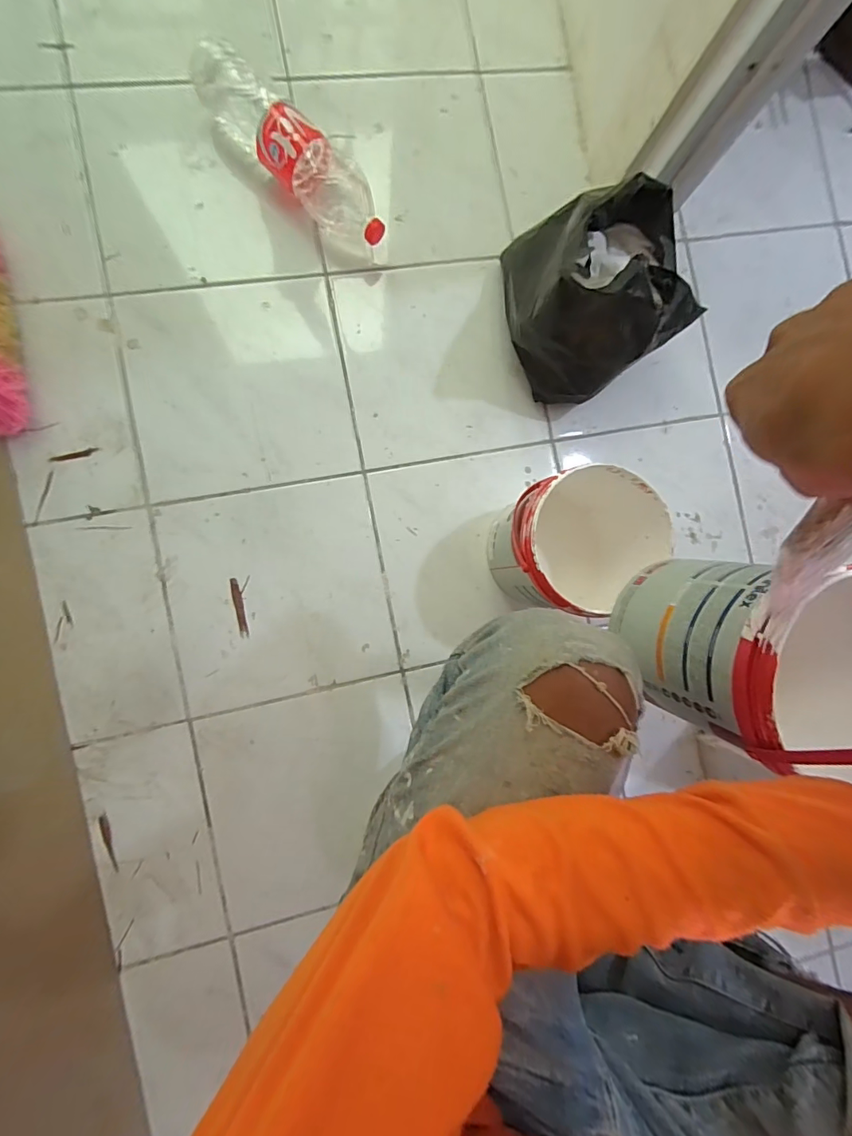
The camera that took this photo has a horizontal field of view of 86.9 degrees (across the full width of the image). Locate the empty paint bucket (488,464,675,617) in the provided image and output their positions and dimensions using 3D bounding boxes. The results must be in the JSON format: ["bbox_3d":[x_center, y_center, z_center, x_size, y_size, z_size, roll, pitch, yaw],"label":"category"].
[{"bbox_3d":[0.196,-0.045,0.608,0.181,0.186,0.213,24,85,-6],"label":"empty paint bucket"}]

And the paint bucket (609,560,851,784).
[{"bbox_3d":[0.309,0.079,0.413,0.188,0.176,0.153,8,90,-6],"label":"paint bucket"}]

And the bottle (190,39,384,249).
[{"bbox_3d":[-0.170,-0.563,0.607,0.279,0.076,0.079,41,82,-5],"label":"bottle"}]

